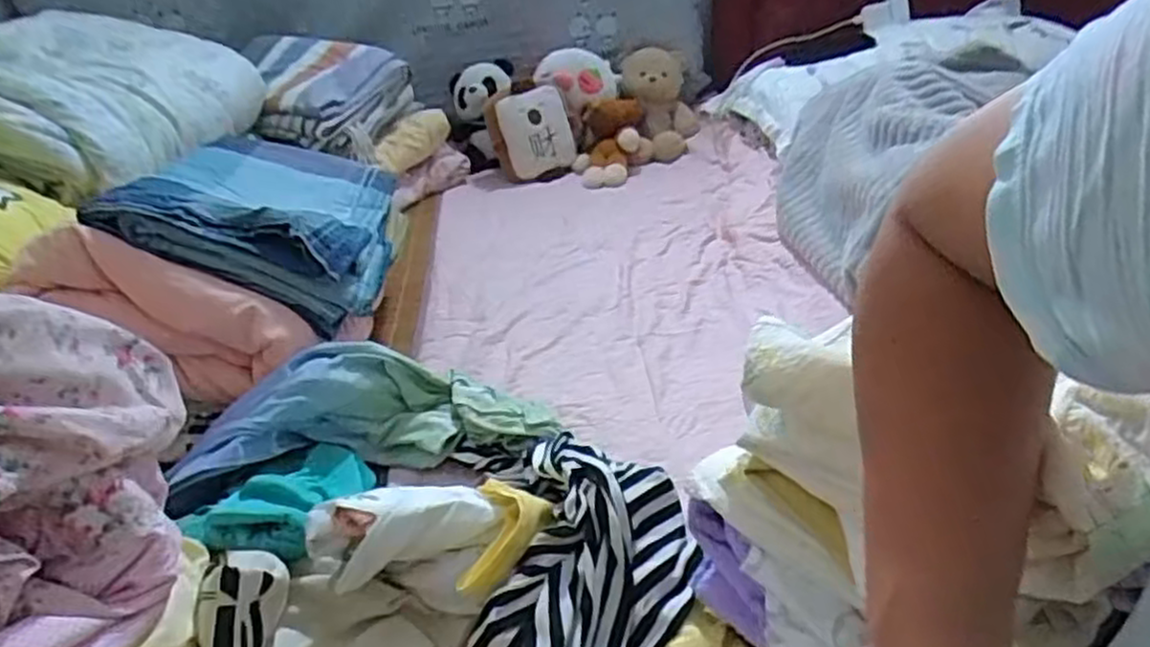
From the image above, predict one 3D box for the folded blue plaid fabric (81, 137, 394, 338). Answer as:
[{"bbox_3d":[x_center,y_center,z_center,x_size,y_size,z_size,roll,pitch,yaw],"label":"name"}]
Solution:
[{"bbox_3d":[-0.379,-0.134,0.952,0.290,0.104,0.401,11,22,-14],"label":"folded blue plaid fabric"}]

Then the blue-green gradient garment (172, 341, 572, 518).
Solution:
[{"bbox_3d":[-0.206,0.099,0.765,0.344,0.115,0.130,-12,29,-14],"label":"blue-green gradient garment"}]

